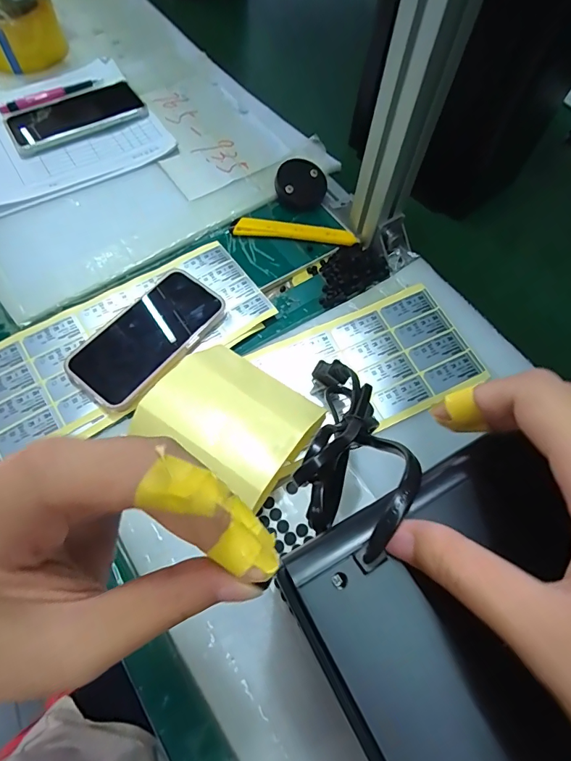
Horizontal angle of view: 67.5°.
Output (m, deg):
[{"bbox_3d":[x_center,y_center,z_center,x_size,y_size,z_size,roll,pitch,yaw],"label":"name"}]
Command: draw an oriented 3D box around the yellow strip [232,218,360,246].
[{"bbox_3d":[0.012,-0.165,0.473,0.136,0.008,0.017,5,66,0],"label":"yellow strip"}]

